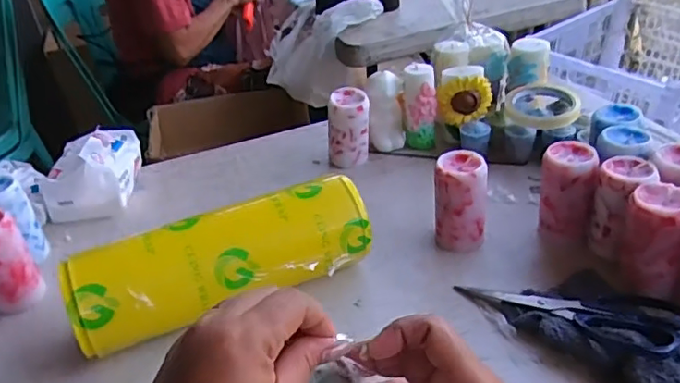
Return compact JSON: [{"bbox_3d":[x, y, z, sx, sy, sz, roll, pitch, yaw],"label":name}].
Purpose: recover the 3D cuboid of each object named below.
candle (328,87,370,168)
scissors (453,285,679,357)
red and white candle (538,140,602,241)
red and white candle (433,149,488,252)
[{"bbox_3d":[0.011,-0.079,0.728,0.053,0.093,0.044,-4,34,2],"label":"candle"},{"bbox_3d":[0.188,0.099,0.488,0.183,0.018,0.075,6,33,38],"label":"scissors"},{"bbox_3d":[0.226,0.001,0.574,0.050,0.086,0.052,7,36,17],"label":"red and white candle"},{"bbox_3d":[0.122,0.011,0.583,0.050,0.091,0.047,2,35,10],"label":"red and white candle"}]

